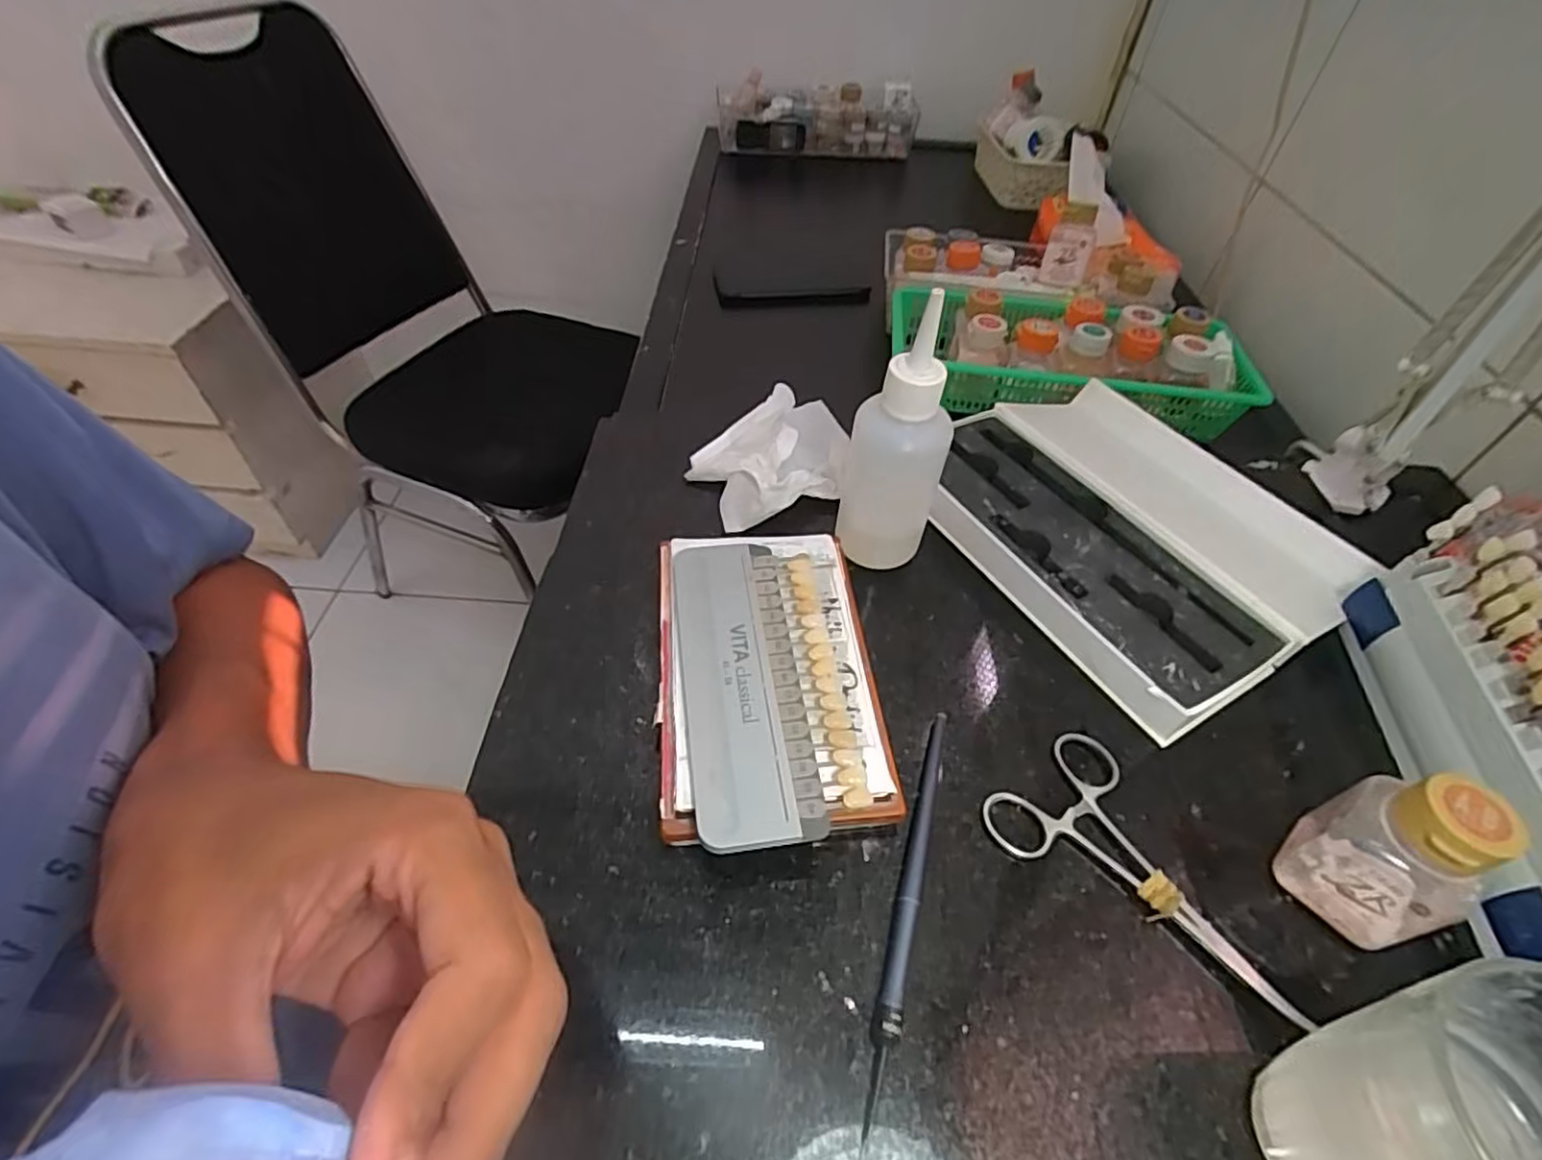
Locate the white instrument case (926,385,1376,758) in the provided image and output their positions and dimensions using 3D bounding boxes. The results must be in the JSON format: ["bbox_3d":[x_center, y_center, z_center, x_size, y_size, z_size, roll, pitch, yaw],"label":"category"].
[{"bbox_3d":[0.203,-0.032,0.391,0.194,0.030,0.205,-25,55,-24],"label":"white instrument case"}]

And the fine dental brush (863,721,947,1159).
[{"bbox_3d":[0.054,0.118,0.260,0.009,0.009,0.153,16,49,10],"label":"fine dental brush"}]

